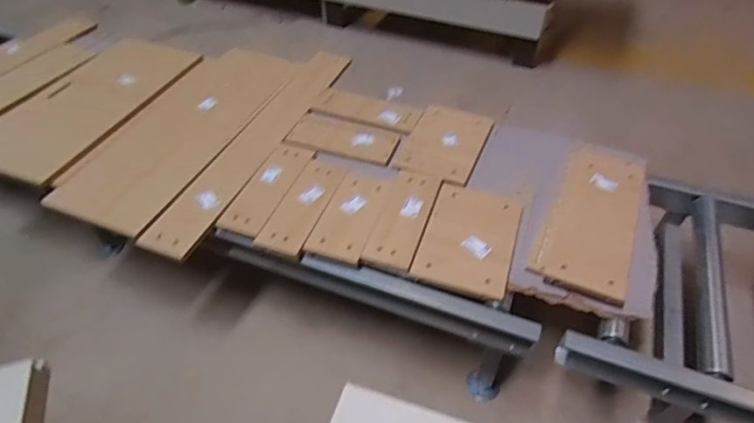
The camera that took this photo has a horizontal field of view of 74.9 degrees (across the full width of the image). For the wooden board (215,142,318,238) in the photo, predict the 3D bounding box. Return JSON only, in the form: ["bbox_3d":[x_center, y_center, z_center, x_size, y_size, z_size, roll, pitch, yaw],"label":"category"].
[{"bbox_3d":[-0.265,-0.066,1.230,0.106,0.018,0.312,15,47,15],"label":"wooden board"}]

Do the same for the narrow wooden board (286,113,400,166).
[{"bbox_3d":[-0.088,-0.206,1.362,0.292,0.016,0.145,13,47,13],"label":"narrow wooden board"}]

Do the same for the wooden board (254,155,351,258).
[{"bbox_3d":[-0.171,-0.026,1.190,0.110,0.013,0.323,14,47,14],"label":"wooden board"}]

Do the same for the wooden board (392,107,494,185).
[{"bbox_3d":[0.187,-0.195,1.340,0.200,0.017,0.304,17,48,17],"label":"wooden board"}]

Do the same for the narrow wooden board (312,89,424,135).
[{"bbox_3d":[-0.025,-0.302,1.441,0.300,0.020,0.133,18,48,18],"label":"narrow wooden board"}]

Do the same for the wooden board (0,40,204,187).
[{"bbox_3d":[-0.859,-0.336,1.480,0.395,0.021,0.677,14,48,19],"label":"wooden board"}]

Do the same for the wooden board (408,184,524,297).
[{"bbox_3d":[0.212,0.051,1.098,0.194,0.018,0.270,15,47,15],"label":"wooden board"}]

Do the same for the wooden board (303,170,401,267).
[{"bbox_3d":[-0.054,-0.005,1.157,0.127,0.010,0.287,14,47,13],"label":"wooden board"}]

